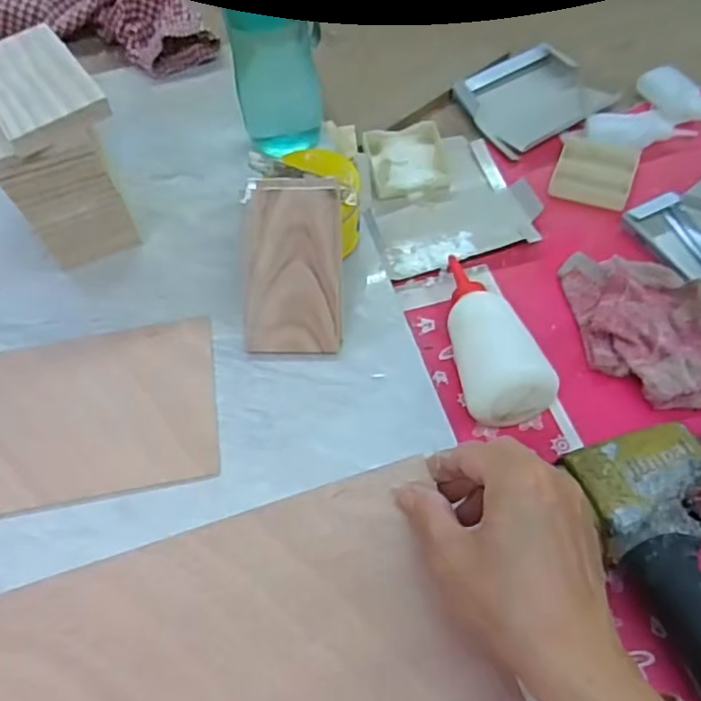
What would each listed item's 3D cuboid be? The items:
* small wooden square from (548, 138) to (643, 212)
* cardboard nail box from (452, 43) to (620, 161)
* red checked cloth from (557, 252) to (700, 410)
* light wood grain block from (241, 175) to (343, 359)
[{"bbox_3d":[0.234,-0.171,0.608,0.071,0.007,0.083,18,61,15],"label":"small wooden square"},{"bbox_3d":[0.186,-0.269,0.669,0.138,0.012,0.127,-28,61,-13],"label":"cardboard nail box"},{"bbox_3d":[0.239,-0.028,0.503,0.110,0.036,0.154,-5,58,1],"label":"red checked cloth"},{"bbox_3d":[-0.044,-0.064,0.490,0.075,0.010,0.132,0,100,5],"label":"light wood grain block"}]

